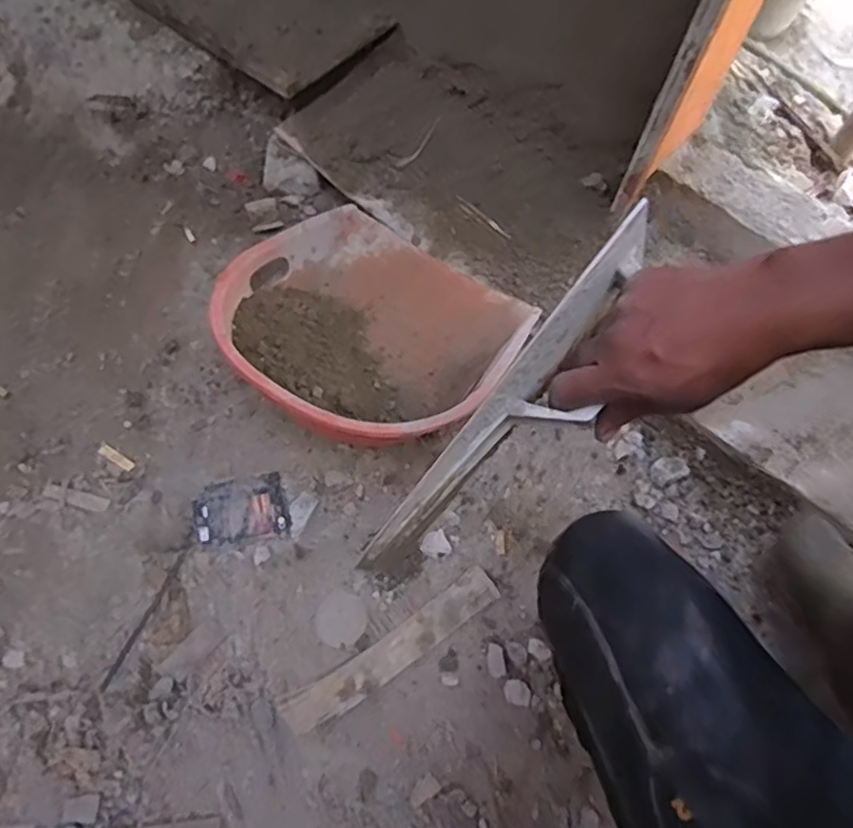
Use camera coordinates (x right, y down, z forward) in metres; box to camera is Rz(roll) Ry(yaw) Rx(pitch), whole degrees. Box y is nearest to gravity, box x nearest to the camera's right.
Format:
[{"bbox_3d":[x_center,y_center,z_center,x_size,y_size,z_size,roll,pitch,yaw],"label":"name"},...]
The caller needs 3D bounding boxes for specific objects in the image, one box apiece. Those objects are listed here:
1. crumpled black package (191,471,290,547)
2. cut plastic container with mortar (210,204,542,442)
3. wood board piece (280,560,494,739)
[{"bbox_3d":[-0.251,0.130,0.866,0.115,0.014,0.092,-13,64,-12],"label":"crumpled black package"},{"bbox_3d":[-0.084,-0.137,0.935,0.390,0.144,0.384,2,62,-4],"label":"cut plastic container with mortar"},{"bbox_3d":[-0.036,0.292,0.800,0.297,0.010,0.049,-30,74,-21],"label":"wood board piece"}]

